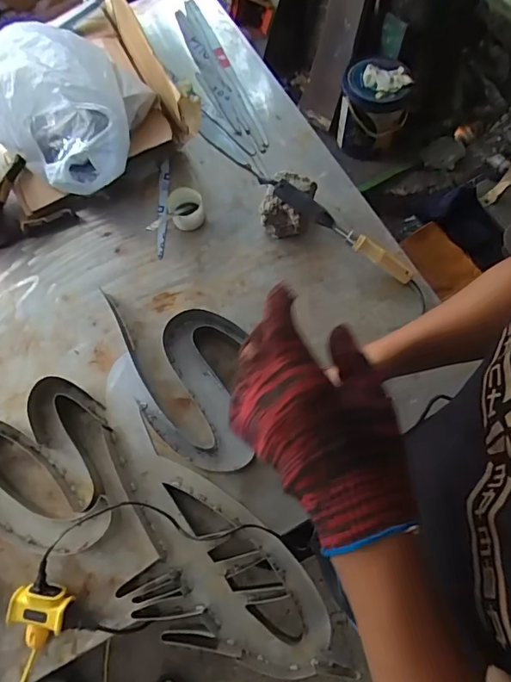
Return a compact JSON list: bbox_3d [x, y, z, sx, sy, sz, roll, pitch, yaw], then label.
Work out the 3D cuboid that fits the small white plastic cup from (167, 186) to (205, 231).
[{"bbox_3d":[-0.136,-0.261,0.955,0.065,0.058,0.064,-1,71,2],"label":"small white plastic cup"}]

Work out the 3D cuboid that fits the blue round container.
[{"bbox_3d":[0.415,-0.821,1.716,0.226,0.259,0.228,-1,71,2],"label":"blue round container"}]

